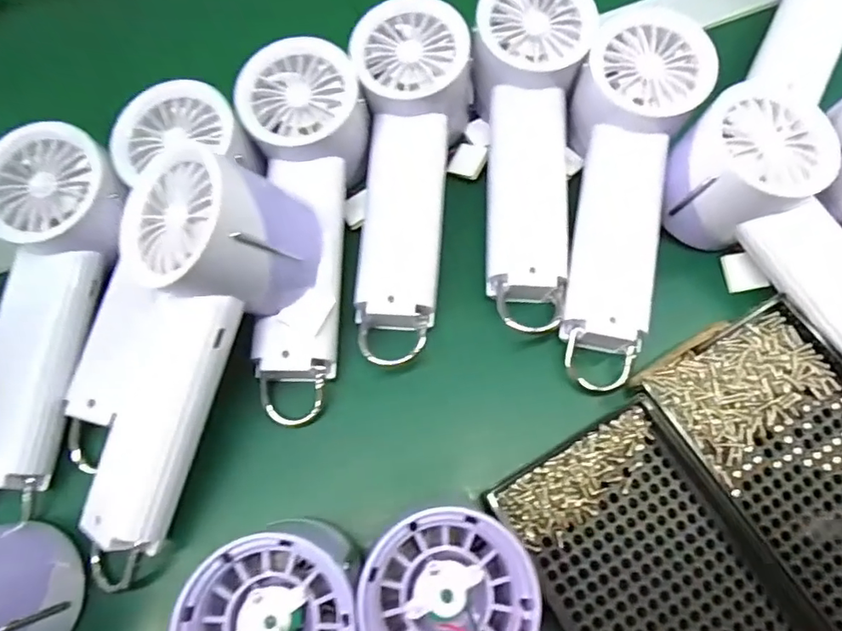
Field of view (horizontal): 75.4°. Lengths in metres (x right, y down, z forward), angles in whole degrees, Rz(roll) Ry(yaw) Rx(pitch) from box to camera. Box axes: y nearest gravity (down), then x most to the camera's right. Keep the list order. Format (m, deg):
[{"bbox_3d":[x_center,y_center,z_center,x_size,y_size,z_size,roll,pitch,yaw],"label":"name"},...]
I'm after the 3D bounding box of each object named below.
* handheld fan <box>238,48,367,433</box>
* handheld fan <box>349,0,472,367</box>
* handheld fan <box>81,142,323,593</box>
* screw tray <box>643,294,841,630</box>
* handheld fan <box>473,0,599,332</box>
[{"bbox_3d":[-0.057,-0.047,0.284,0.065,0.060,0.192,-5,68,1],"label":"handheld fan"},{"bbox_3d":[-0.007,-0.073,0.303,0.059,0.046,0.190,4,83,4],"label":"handheld fan"},{"bbox_3d":[-0.117,0.026,0.252,0.076,0.064,0.198,22,93,11],"label":"handheld fan"},{"bbox_3d":[0.179,0.066,0.245,0.089,0.012,0.135,-31,70,-10],"label":"screw tray"},{"bbox_3d":[0.060,-0.089,0.304,0.061,0.046,0.196,2,85,3],"label":"handheld fan"}]

